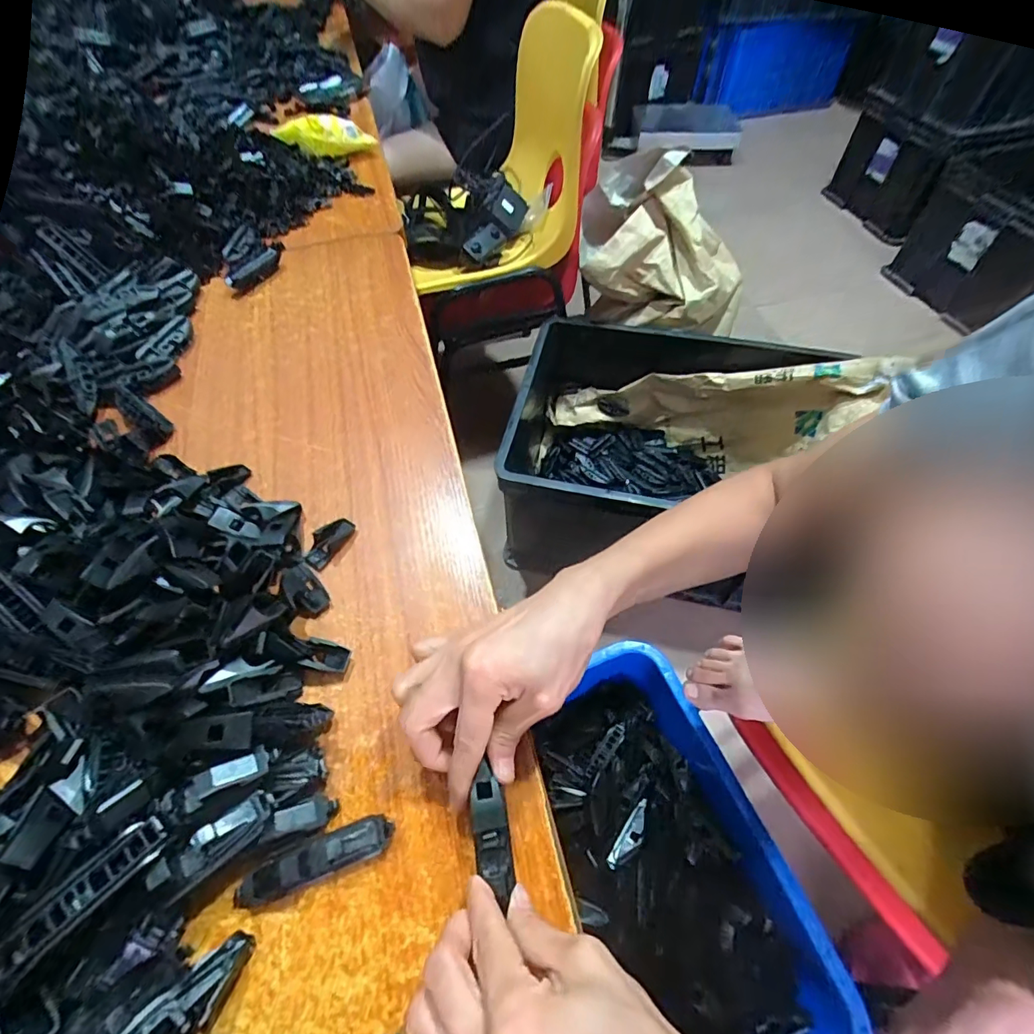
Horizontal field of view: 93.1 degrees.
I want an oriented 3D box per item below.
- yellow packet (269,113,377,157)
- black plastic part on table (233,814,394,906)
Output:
[{"bbox_3d":[-0.290,-0.559,0.715,0.163,0.043,0.044,8,58,6],"label":"yellow packet"},{"bbox_3d":[-0.107,0.180,0.256,0.082,0.021,0.019,-20,59,-11],"label":"black plastic part on table"}]

